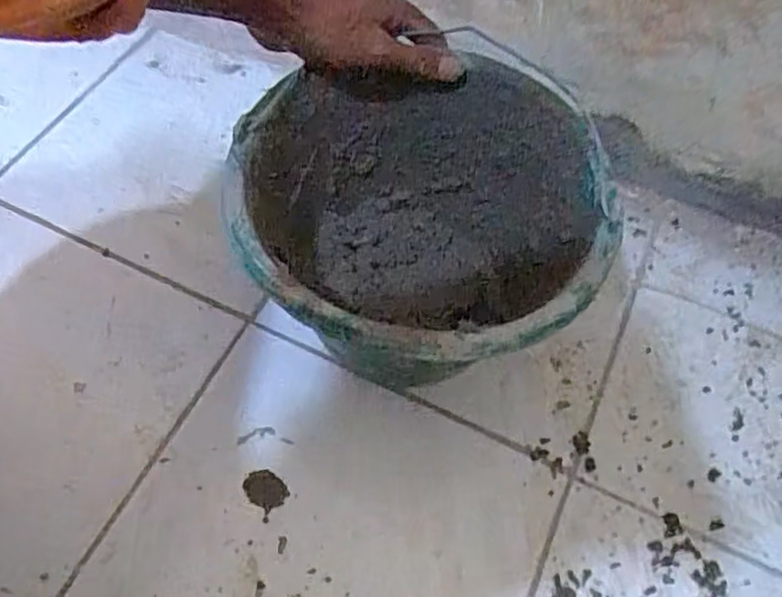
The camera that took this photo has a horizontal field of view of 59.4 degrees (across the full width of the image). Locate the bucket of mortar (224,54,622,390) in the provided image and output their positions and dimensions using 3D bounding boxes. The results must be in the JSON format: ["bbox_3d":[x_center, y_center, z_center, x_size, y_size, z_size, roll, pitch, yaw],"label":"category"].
[{"bbox_3d":[0.022,-0.033,0.548,0.254,0.177,0.253,2,58,-3],"label":"bucket of mortar"}]

